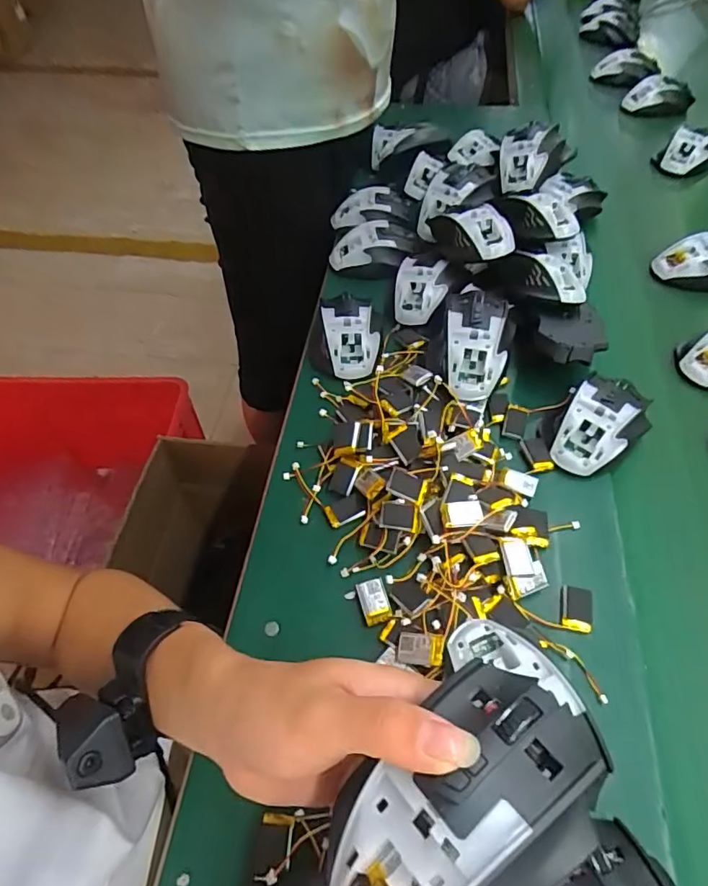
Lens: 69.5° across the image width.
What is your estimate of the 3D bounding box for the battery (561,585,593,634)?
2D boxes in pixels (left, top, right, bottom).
[{"bbox_3d":[0.166,0.124,0.380,0.021,0.009,0.032,10,55,6],"label":"battery"}]

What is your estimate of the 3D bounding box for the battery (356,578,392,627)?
[{"bbox_3d":[0.015,0.120,0.385,0.020,0.006,0.033,-12,56,-10],"label":"battery"}]

